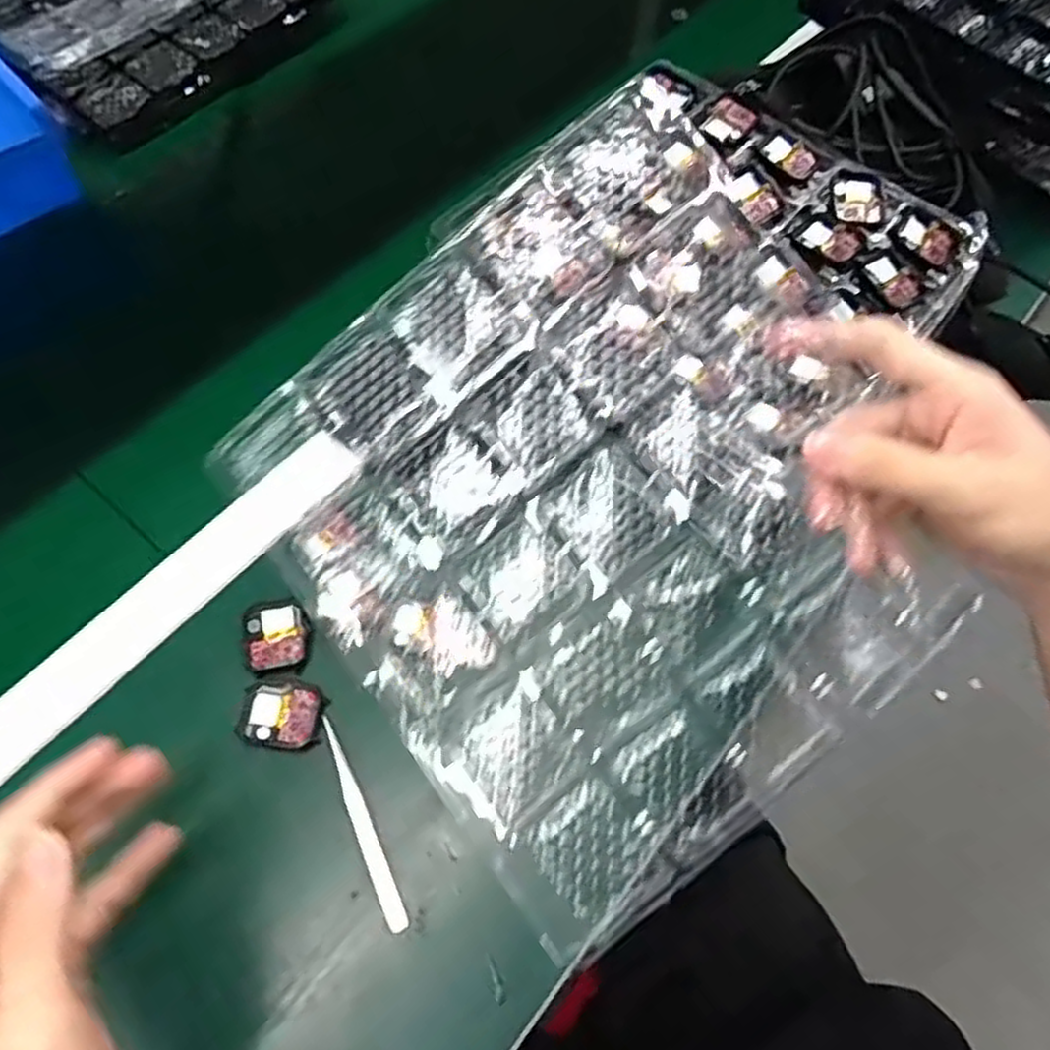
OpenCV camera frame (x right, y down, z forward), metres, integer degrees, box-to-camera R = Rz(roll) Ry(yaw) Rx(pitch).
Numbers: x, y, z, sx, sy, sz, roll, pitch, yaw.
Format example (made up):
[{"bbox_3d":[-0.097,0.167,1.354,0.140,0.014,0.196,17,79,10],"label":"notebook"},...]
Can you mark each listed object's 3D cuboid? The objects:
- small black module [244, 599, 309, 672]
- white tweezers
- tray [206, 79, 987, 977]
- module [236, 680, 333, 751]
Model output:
[{"bbox_3d":[-0.151,0.067,0.446,0.037,0.005,0.039,-9,65,-7],"label":"small black module"},{"bbox_3d":[-0.091,0.163,0.406,0.011,0.014,0.117,-23,68,-13],"label":"white tweezers"},{"bbox_3d":[0.037,-0.007,0.332,0.264,0.031,0.278,-37,83,1],"label":"tray"},{"bbox_3d":[-0.142,0.110,0.429,0.050,0.007,0.038,6,64,0],"label":"module"}]

